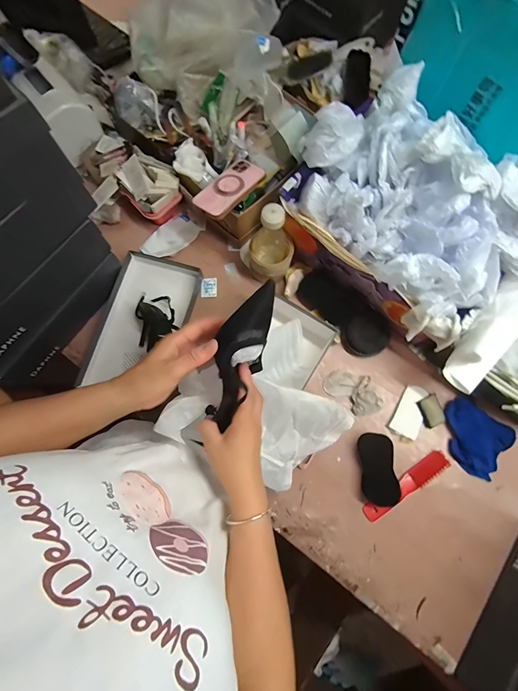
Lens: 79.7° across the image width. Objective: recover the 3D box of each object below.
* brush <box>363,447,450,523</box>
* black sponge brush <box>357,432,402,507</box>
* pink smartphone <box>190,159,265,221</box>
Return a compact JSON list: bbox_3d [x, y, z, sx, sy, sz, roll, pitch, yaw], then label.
[{"bbox_3d":[0.284,0.272,0.596,0.189,0.015,0.039,-34,80,-8],"label":"brush"},{"bbox_3d":[0.227,0.233,0.589,0.058,0.034,0.126,-2,77,-1],"label":"black sponge brush"},{"bbox_3d":[-0.055,-0.301,0.594,0.073,0.015,0.147,38,73,15],"label":"pink smartphone"}]

